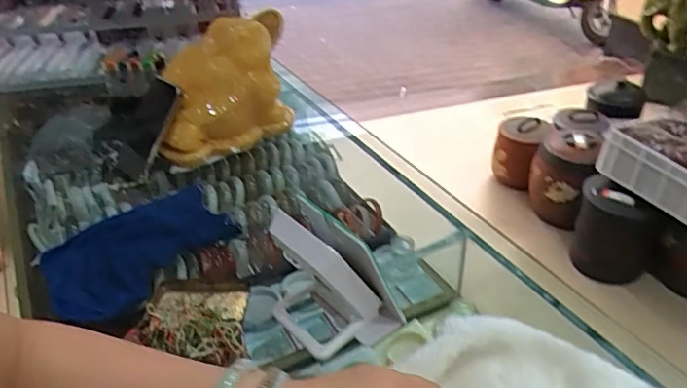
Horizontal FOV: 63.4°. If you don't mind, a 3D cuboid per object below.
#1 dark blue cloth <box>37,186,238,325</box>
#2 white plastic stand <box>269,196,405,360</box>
[{"bbox_3d":[-0.275,0.072,0.760,0.190,0.040,0.258,26,45,35],"label":"dark blue cloth"},{"bbox_3d":[-0.016,0.094,0.596,0.133,0.162,0.081,11,38,19],"label":"white plastic stand"}]

